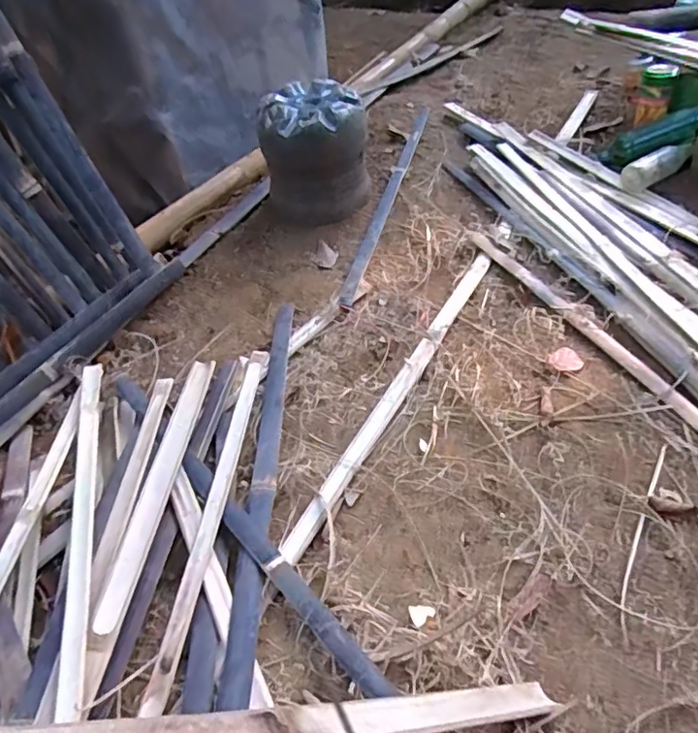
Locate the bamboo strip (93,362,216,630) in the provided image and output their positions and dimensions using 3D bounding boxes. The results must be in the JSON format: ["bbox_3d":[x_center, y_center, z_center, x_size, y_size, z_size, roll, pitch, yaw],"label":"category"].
[{"bbox_3d":[-0.279,0.161,0.852,0.044,0.019,0.452,1,47,8],"label":"bamboo strip"}]

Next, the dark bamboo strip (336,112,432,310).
[{"bbox_3d":[0.107,-0.436,1.394,0.034,0.010,0.839,9,49,15],"label":"dark bamboo strip"}]

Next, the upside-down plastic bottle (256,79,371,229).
[{"bbox_3d":[-0.079,-0.488,1.311,0.233,0.244,0.209,-9,47,-1],"label":"upside-down plastic bottle"}]

